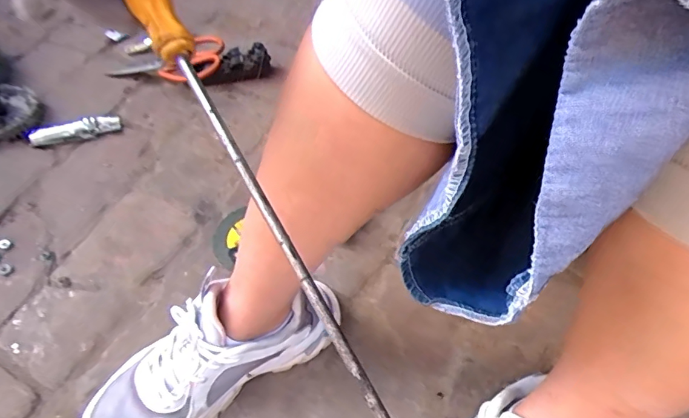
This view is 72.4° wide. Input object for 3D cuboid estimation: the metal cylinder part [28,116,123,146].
[{"bbox_3d":[-0.408,-0.122,0.711,0.126,0.022,0.020,-14,55,-12],"label":"metal cylinder part"}]

